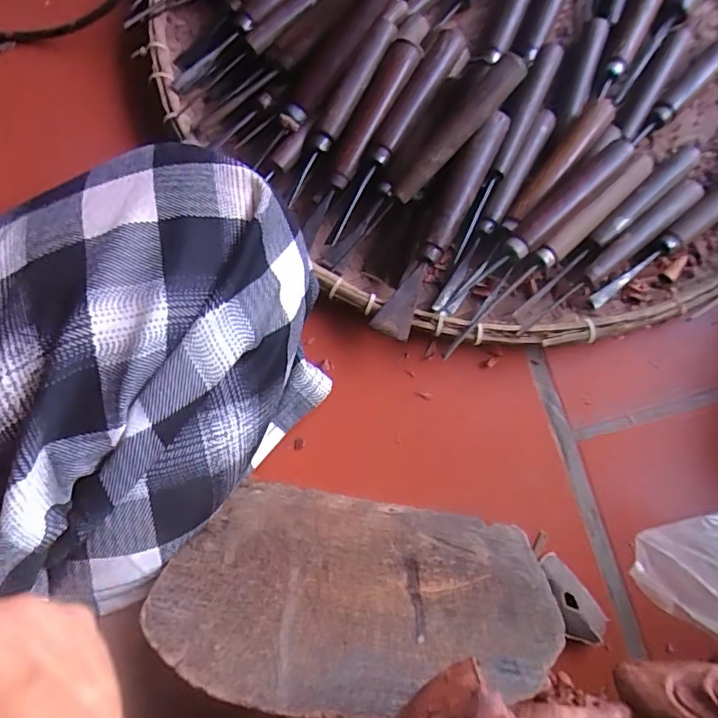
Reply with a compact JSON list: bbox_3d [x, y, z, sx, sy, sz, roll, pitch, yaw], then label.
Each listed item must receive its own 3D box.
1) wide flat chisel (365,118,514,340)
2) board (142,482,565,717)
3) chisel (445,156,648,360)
[{"bbox_3d":[0.056,-0.091,0.344,0.025,0.034,0.161,26,79,5],"label":"wide flat chisel"},{"bbox_3d":[0.005,0.114,0.265,0.191,0.138,0.011,9,111,-1],"label":"board"},{"bbox_3d":[0.135,-0.074,0.351,0.208,0.013,0.016,-44,82,-8],"label":"chisel"}]

